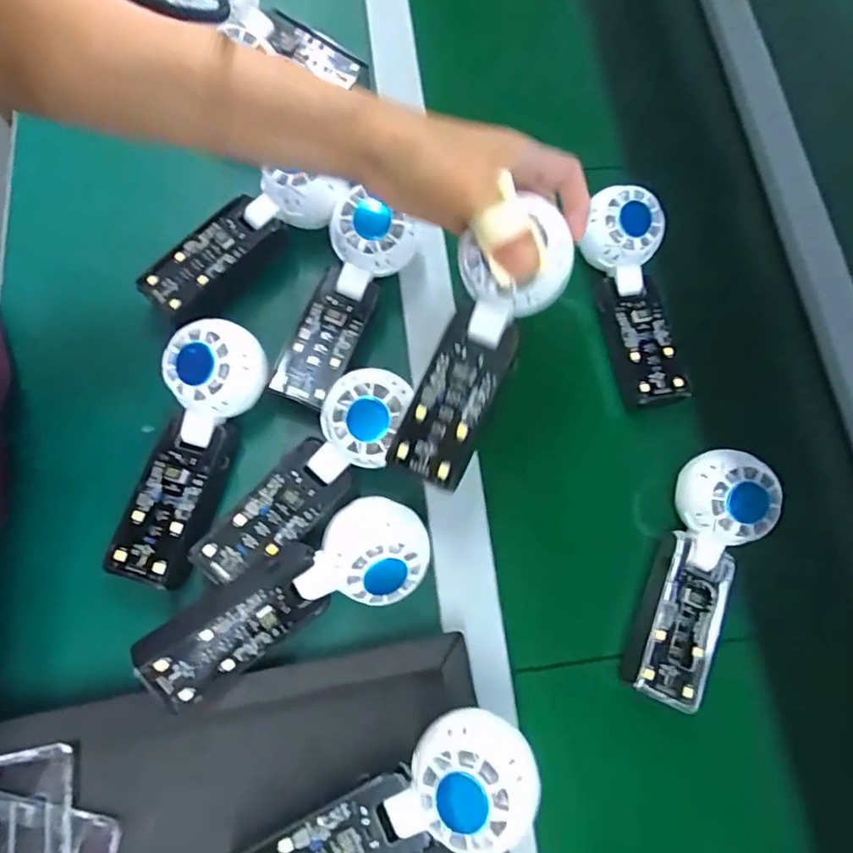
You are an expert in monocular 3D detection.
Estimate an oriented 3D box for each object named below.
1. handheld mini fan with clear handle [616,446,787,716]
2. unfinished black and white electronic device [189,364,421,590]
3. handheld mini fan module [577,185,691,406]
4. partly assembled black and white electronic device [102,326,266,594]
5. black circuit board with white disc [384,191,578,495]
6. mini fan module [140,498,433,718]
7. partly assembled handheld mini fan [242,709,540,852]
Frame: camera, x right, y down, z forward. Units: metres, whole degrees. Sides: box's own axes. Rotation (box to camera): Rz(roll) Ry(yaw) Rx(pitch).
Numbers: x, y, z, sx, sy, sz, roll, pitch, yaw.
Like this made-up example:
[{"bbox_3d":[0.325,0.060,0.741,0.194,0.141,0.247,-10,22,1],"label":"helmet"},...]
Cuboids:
[{"bbox_3d":[0.179,0.096,0.363,0.057,0.038,0.162,21,75,5],"label":"handheld mini fan with clear handle"},{"bbox_3d":[-0.074,0.031,0.348,0.047,0.028,0.165,42,77,11],"label":"unfinished black and white electronic device"},{"bbox_3d":[0.157,-0.097,0.426,0.054,0.030,0.159,-10,87,-4],"label":"handheld mini fan module"},{"bbox_3d":[-0.152,0.014,0.349,0.055,0.035,0.163,17,74,4],"label":"partly assembled black and white electronic device"},{"bbox_3d":[0.027,-0.045,0.320,0.056,0.031,0.159,30,102,8],"label":"black circuit board with white disc"},{"bbox_3d":[-0.076,0.098,0.324,0.167,0.040,0.064,-32,77,-9],"label":"mini fan module"},{"bbox_3d":[-0.022,0.206,0.287,0.168,0.027,0.056,-33,76,8],"label":"partly assembled handheld mini fan"}]

